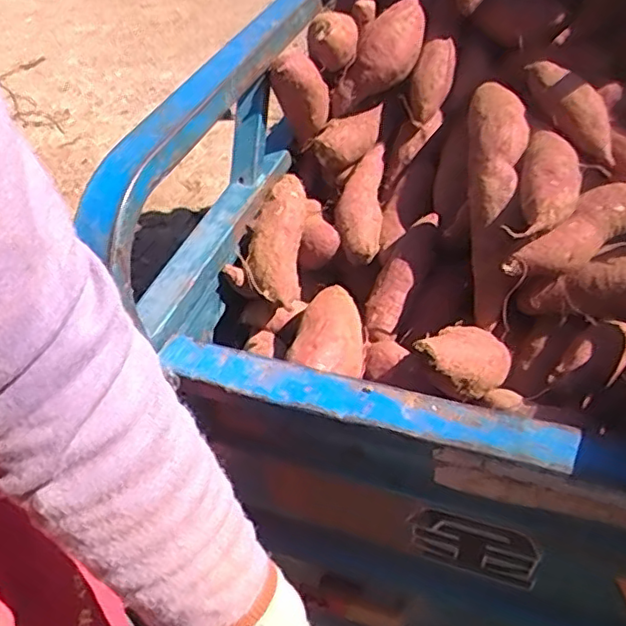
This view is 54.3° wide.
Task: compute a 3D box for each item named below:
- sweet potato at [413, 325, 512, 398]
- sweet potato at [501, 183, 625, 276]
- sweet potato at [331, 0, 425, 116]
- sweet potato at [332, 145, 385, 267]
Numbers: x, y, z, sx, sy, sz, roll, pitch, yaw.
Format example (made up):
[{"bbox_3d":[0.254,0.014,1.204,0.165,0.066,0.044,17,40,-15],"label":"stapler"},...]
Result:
[{"bbox_3d":[0.120,0.038,0.515,0.114,0.042,0.047,9,28,-42],"label":"sweet potato"},{"bbox_3d":[0.236,-0.070,0.540,0.143,0.043,0.039,-30,46,-3],"label":"sweet potato"},{"bbox_3d":[0.071,-0.276,0.668,0.048,0.137,0.063,27,20,-42],"label":"sweet potato"},{"bbox_3d":[0.054,-0.124,0.670,0.049,0.035,0.143,7,61,9],"label":"sweet potato"}]

